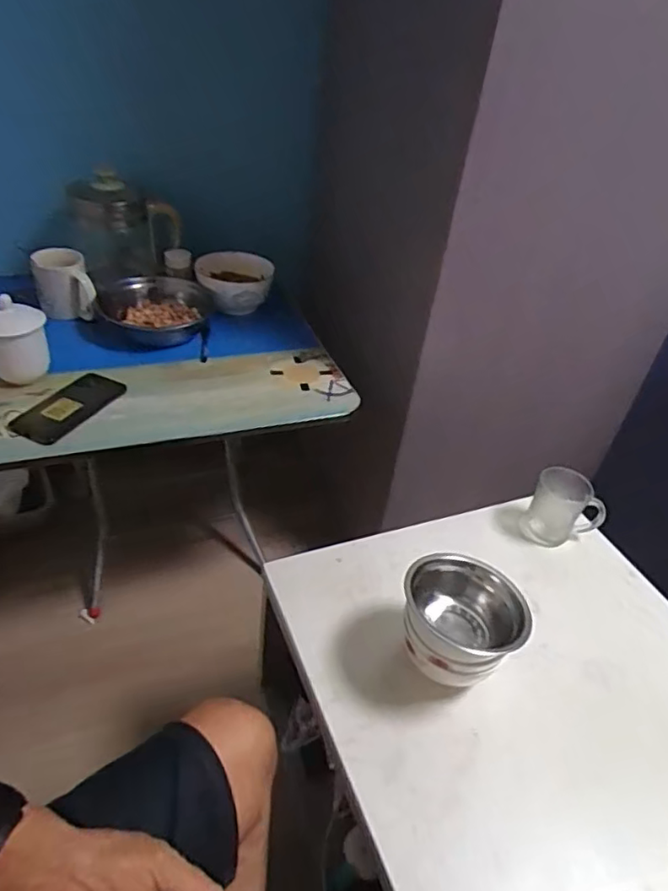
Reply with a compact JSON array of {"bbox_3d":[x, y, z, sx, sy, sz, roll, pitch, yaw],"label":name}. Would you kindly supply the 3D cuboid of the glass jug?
[{"bbox_3d":[-0.381,-0.378,1.045,0.173,0.205,0.140,-25,49,-34],"label":"glass jug"}]

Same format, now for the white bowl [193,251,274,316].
[{"bbox_3d":[-0.183,-0.299,1.089,0.133,0.072,0.133,4,39,-4],"label":"white bowl"}]

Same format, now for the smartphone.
[{"bbox_3d":[-0.366,-0.055,0.831,0.082,0.013,0.154,24,42,20],"label":"smartphone"}]

